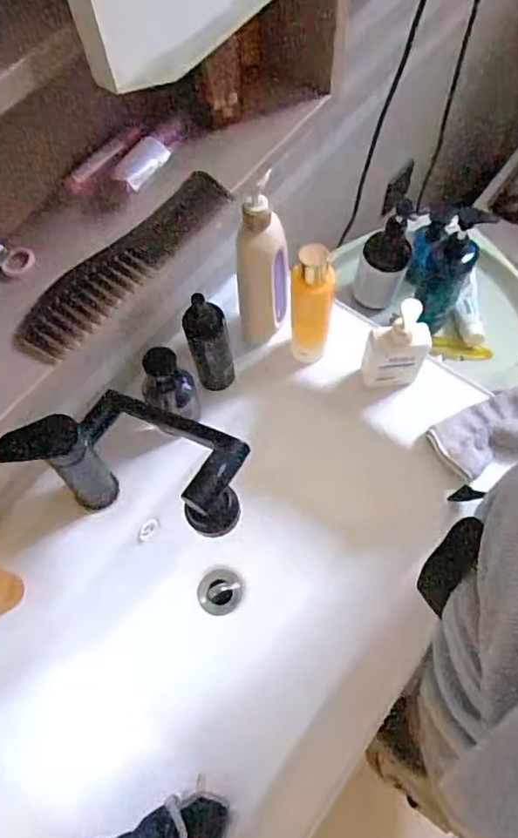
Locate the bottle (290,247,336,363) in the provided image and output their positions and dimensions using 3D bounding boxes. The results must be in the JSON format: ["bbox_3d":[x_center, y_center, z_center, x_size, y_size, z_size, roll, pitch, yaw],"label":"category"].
[{"bbox_3d":[0.061,-0.127,0.690,0.045,0.190,0.039,6,67,5],"label":"bottle"}]

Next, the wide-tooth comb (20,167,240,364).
[{"bbox_3d":[-0.098,-0.116,0.432,0.042,0.007,0.193,43,74,2],"label":"wide-tooth comb"}]

